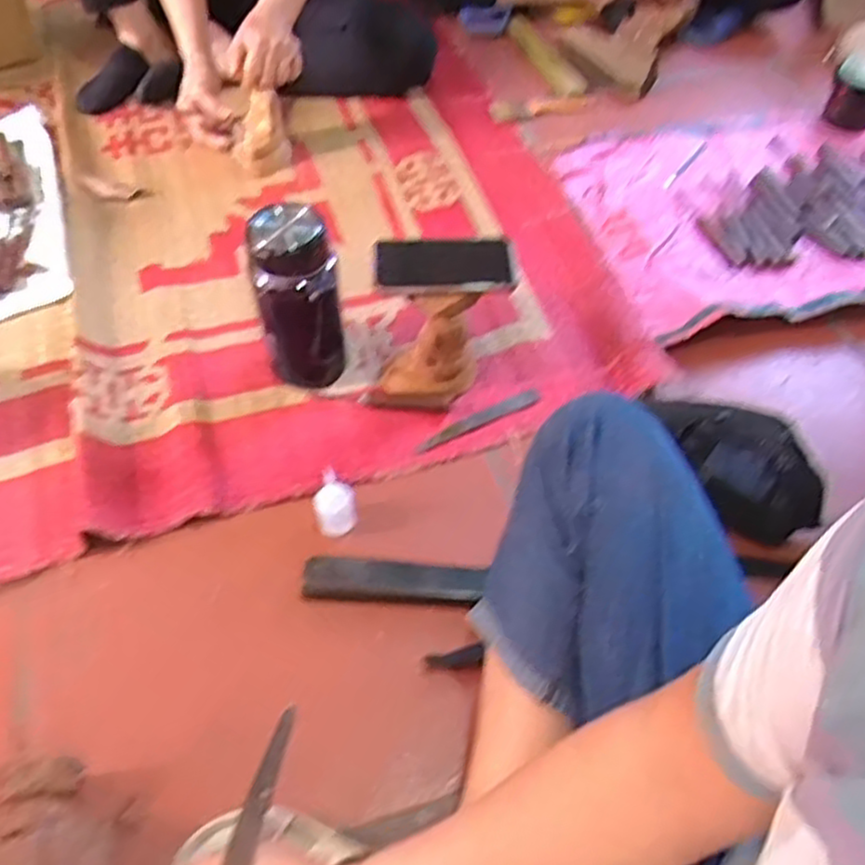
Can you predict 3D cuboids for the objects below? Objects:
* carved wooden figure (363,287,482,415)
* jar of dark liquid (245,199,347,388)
[{"bbox_3d":[-0.012,-0.095,0.834,0.133,0.176,0.061,1,55,-2],"label":"carved wooden figure"},{"bbox_3d":[-0.148,-0.143,0.828,0.093,0.215,0.074,2,55,-1],"label":"jar of dark liquid"}]

